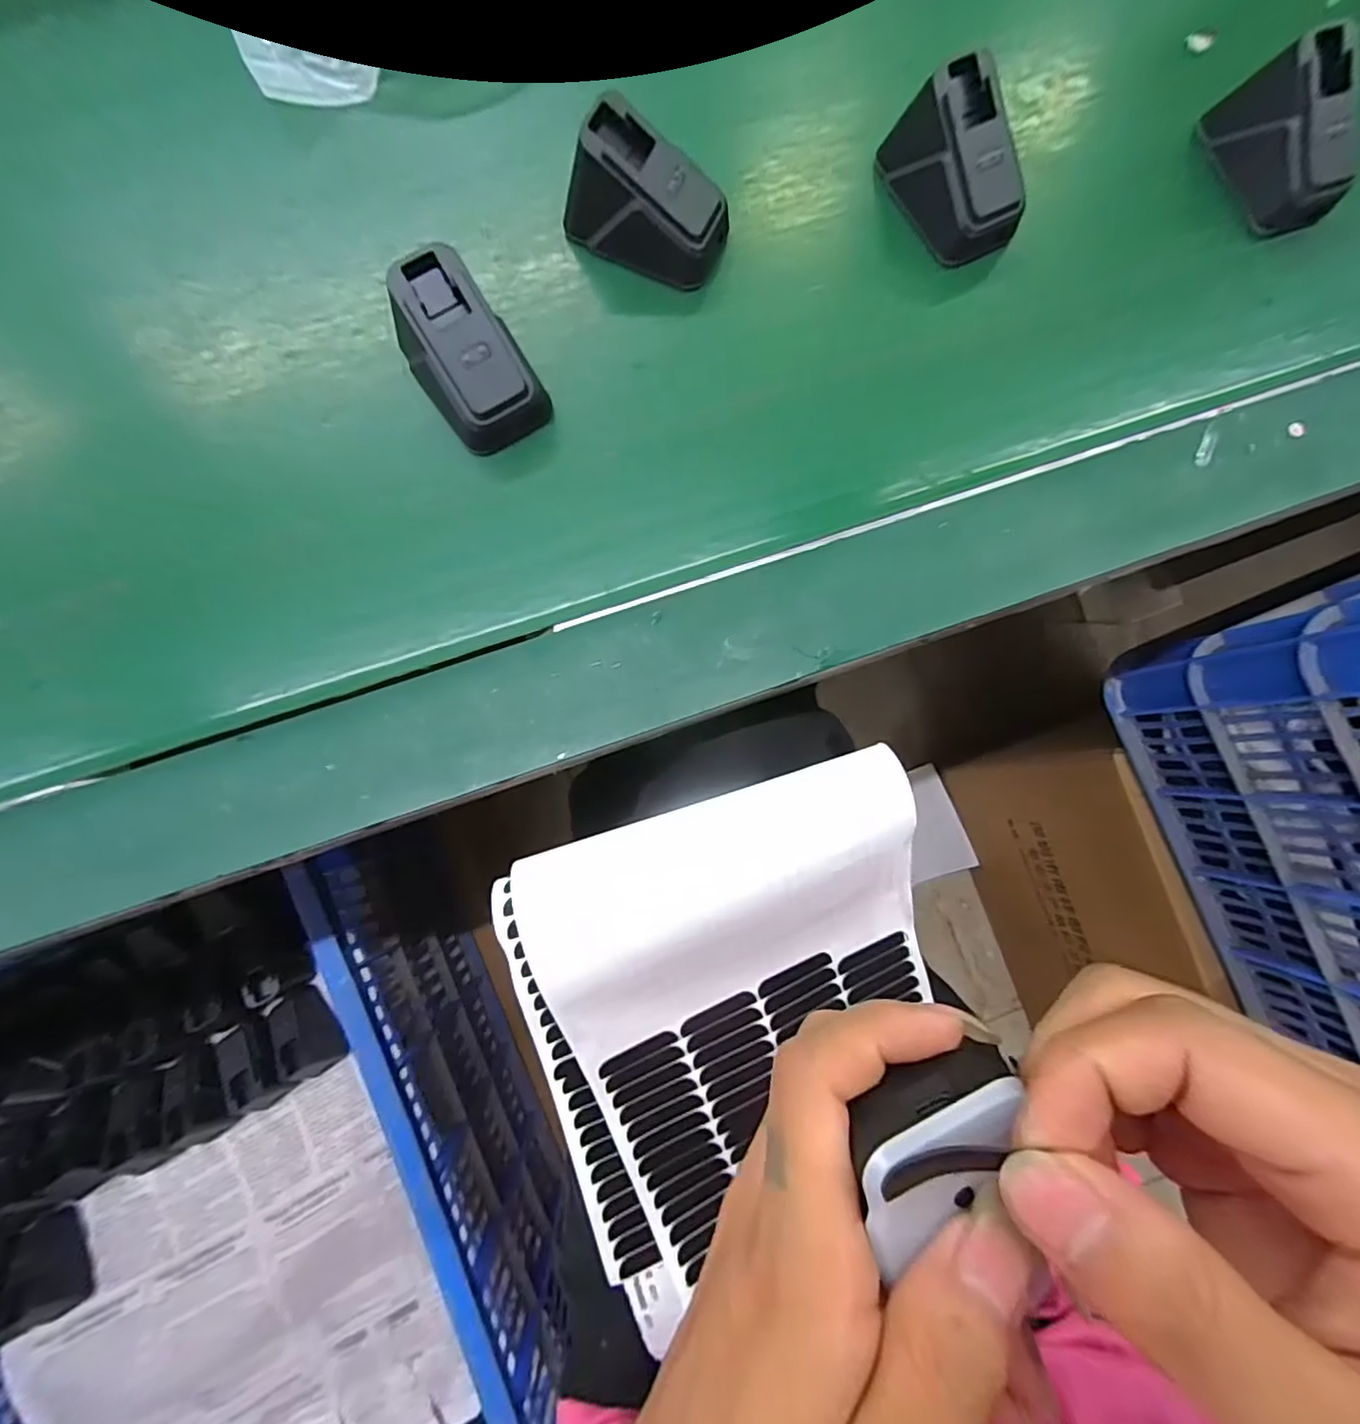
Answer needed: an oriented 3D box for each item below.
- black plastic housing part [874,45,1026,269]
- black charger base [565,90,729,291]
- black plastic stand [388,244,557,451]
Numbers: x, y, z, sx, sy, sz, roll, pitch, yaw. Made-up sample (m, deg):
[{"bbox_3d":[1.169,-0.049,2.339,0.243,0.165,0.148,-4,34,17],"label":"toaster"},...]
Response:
[{"bbox_3d":[0.123,-0.243,0.270,0.038,0.040,0.065,-31,85,-5],"label":"black plastic housing part"},{"bbox_3d":[-0.014,-0.221,0.263,0.064,0.041,0.036,24,83,1],"label":"black charger base"},{"bbox_3d":[-0.087,-0.147,0.250,0.044,0.041,0.058,-29,85,-5],"label":"black plastic stand"}]

